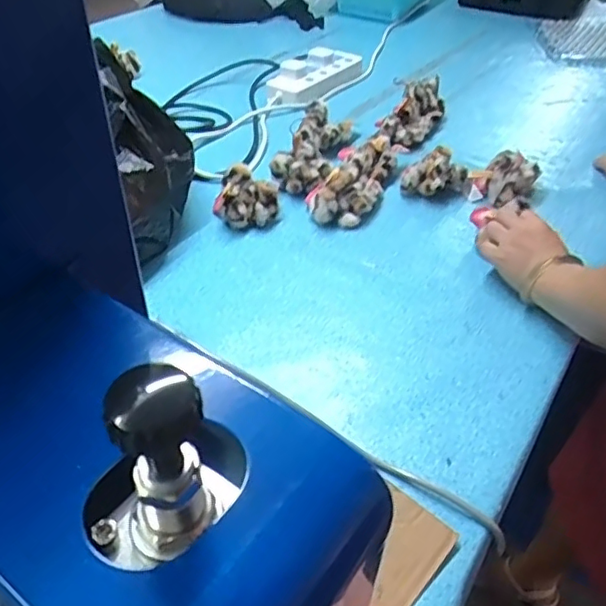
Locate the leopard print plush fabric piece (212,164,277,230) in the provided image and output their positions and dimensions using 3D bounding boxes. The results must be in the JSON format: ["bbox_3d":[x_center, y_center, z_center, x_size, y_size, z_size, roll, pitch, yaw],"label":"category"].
[{"bbox_3d":[-0.075,-0.131,0.759,0.073,0.063,0.067,20,45,19],"label":"leopard print plush fabric piece"}]

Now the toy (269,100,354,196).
[{"bbox_3d":[0.021,-0.233,0.883,0.085,0.057,0.221,12,43,11],"label":"toy"}]

